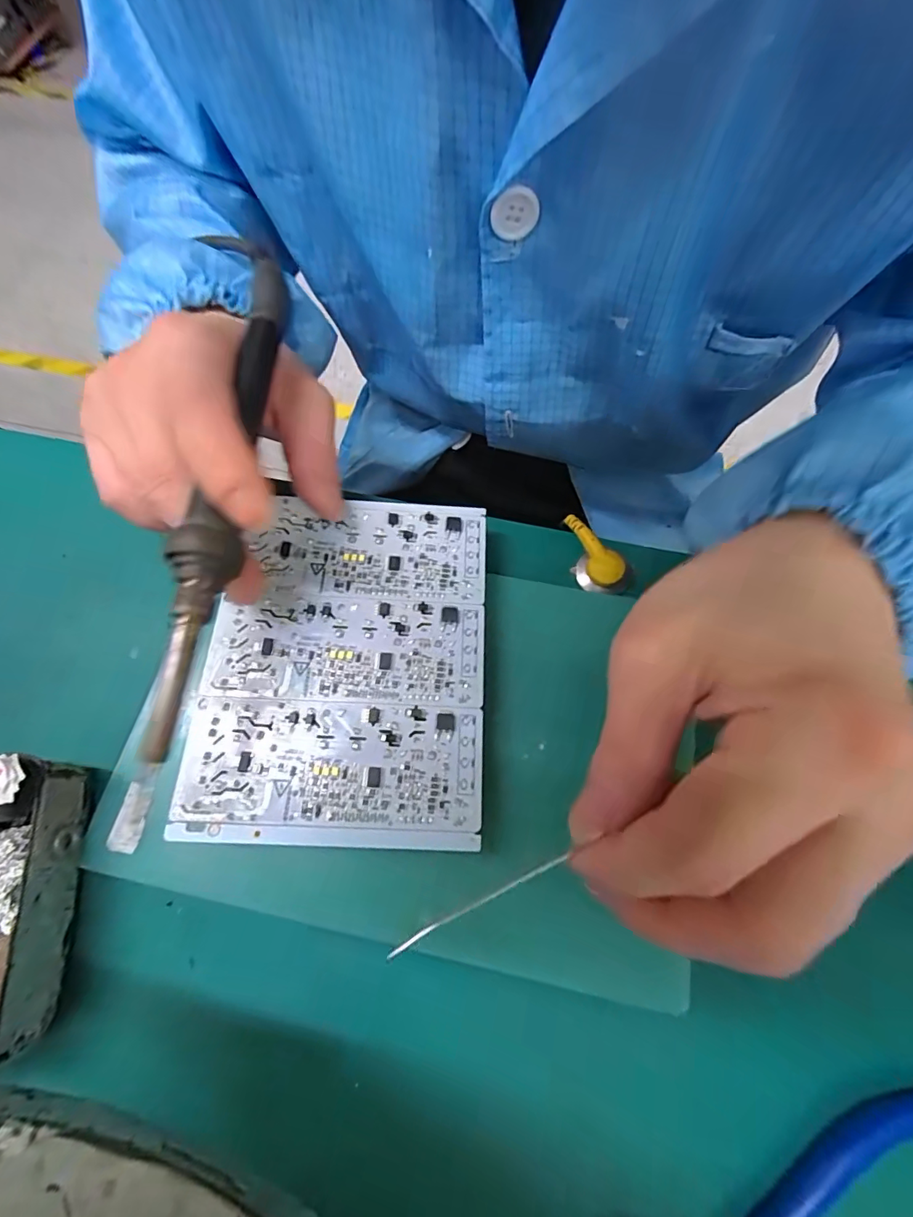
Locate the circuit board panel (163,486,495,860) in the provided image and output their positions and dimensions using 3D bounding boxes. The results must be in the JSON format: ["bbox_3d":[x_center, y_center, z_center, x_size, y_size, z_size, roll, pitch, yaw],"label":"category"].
[{"bbox_3d":[-0.042,0.017,0.181,0.103,0.004,0.132,3,69,-2],"label":"circuit board panel"}]

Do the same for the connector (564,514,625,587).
[{"bbox_3d":[0.061,-0.025,0.214,0.018,0.007,0.037,-48,64,13],"label":"connector"}]

